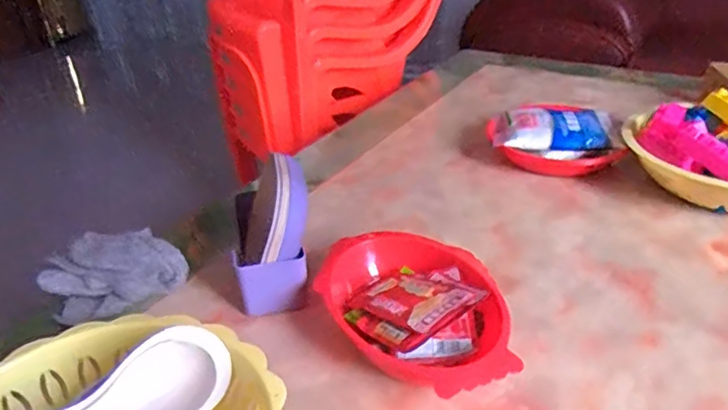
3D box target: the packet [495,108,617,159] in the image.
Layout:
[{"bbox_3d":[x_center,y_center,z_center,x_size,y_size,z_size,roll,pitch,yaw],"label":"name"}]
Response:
[{"bbox_3d":[0.261,-0.105,0.806,0.150,0.030,0.112,4,31,13],"label":"packet"}]

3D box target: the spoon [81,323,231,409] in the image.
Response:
[{"bbox_3d":[-0.177,0.143,0.368,0.050,0.033,0.208,22,39,36],"label":"spoon"}]

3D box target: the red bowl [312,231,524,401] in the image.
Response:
[{"bbox_3d":[0.051,0.094,0.523,0.141,0.052,0.217,-22,35,-28],"label":"red bowl"}]

